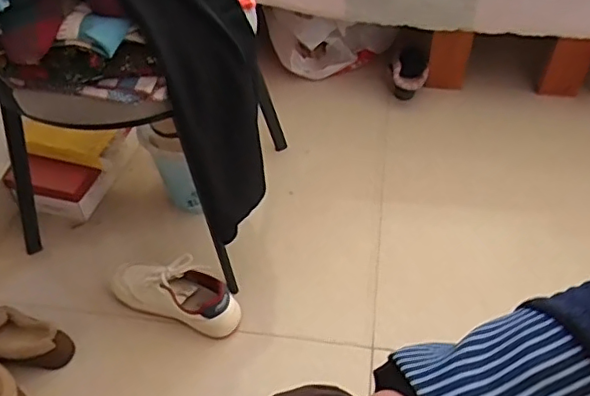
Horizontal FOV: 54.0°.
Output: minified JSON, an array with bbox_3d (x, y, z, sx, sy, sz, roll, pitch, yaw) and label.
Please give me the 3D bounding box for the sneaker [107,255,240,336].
[{"bbox_3d":[-0.218,0.169,1.039,0.248,0.108,0.084,16,49,12],"label":"sneaker"}]

